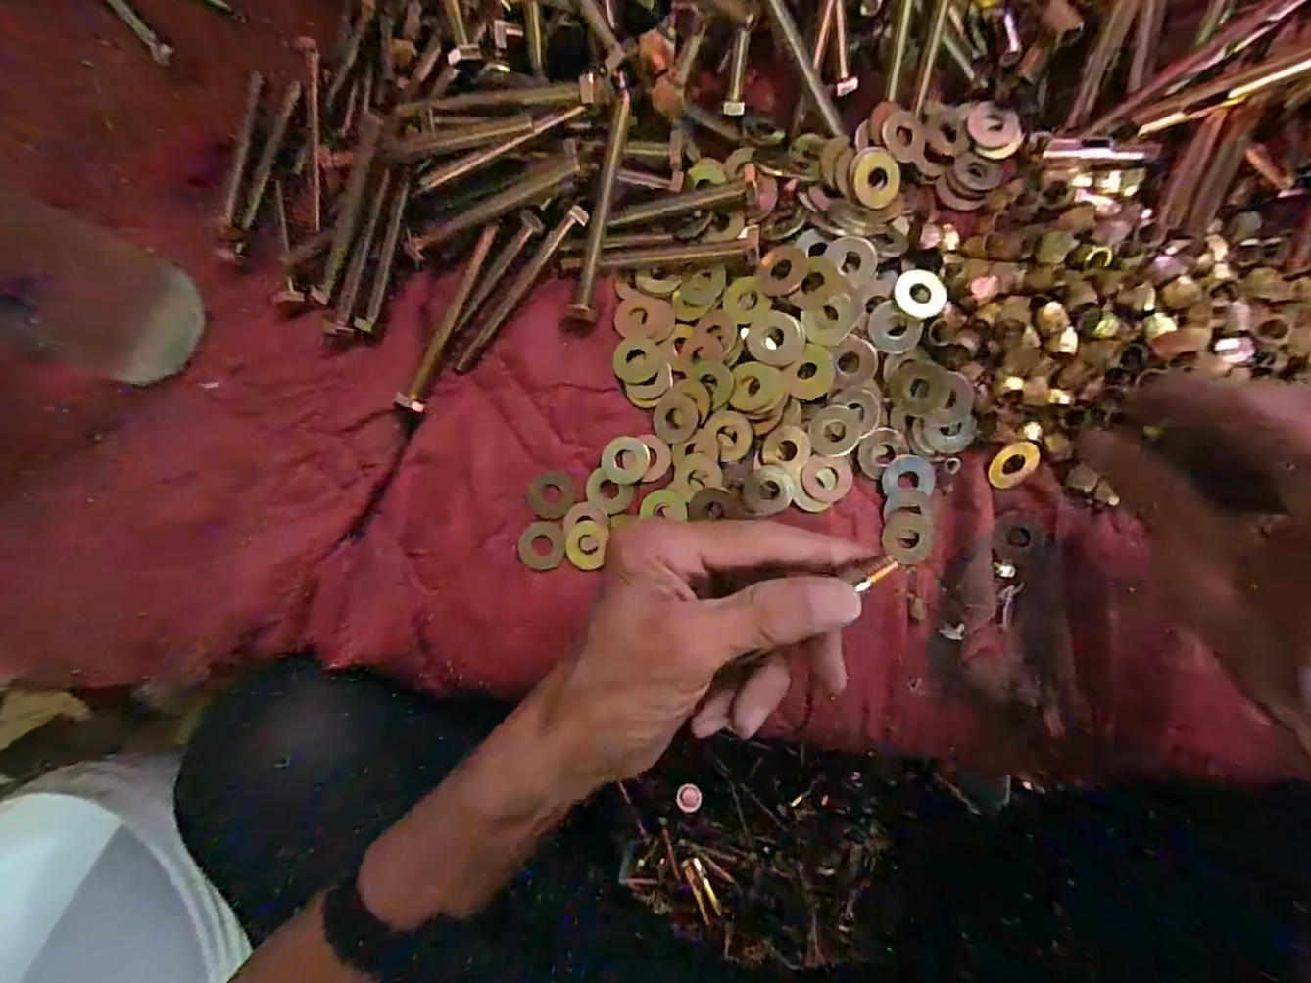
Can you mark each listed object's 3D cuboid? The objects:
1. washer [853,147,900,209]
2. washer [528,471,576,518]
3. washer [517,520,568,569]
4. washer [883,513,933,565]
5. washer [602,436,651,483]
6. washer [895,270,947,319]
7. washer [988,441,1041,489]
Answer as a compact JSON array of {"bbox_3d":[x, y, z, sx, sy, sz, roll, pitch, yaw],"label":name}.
[{"bbox_3d":[0.108,-0.153,0.272,0.023,0.004,0.027,5,97,-9],"label":"washer"},{"bbox_3d":[-0.053,0.001,0.286,0.023,0.004,0.023,4,86,7],"label":"washer"},{"bbox_3d":[-0.058,0.028,0.283,0.023,0.004,0.023,2,86,7],"label":"washer"},{"bbox_3d":[0.121,0.023,0.268,0.023,0.004,0.023,6,86,7],"label":"washer"},{"bbox_3d":[-0.015,-0.016,0.282,0.024,0.004,0.024,0,86,6],"label":"washer"},{"bbox_3d":[0.123,-0.092,0.259,0.022,0.004,0.024,0,86,6],"label":"washer"},{"bbox_3d":[0.168,-0.012,0.262,0.019,0.004,0.024,31,101,-15],"label":"washer"}]

